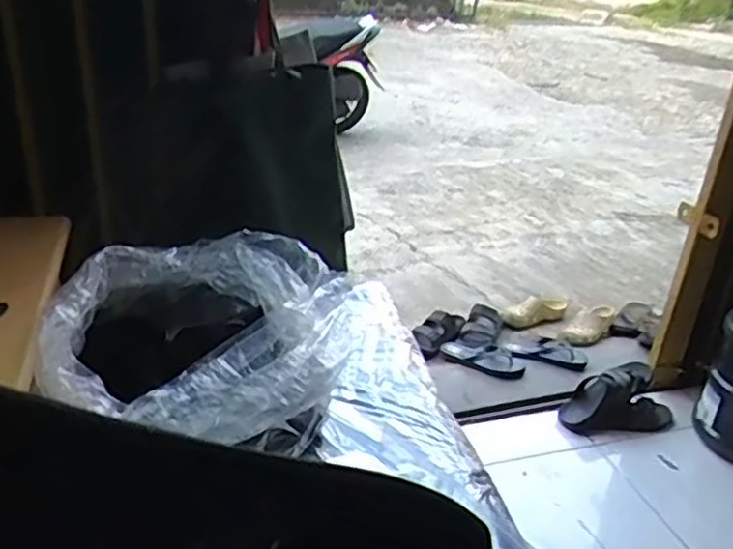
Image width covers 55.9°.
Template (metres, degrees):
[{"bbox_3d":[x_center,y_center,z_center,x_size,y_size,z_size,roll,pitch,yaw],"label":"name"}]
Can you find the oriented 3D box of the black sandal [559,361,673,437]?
[{"bbox_3d":[0.664,0.327,1.813,0.300,0.137,0.111,-1,28,-12],"label":"black sandal"}]

